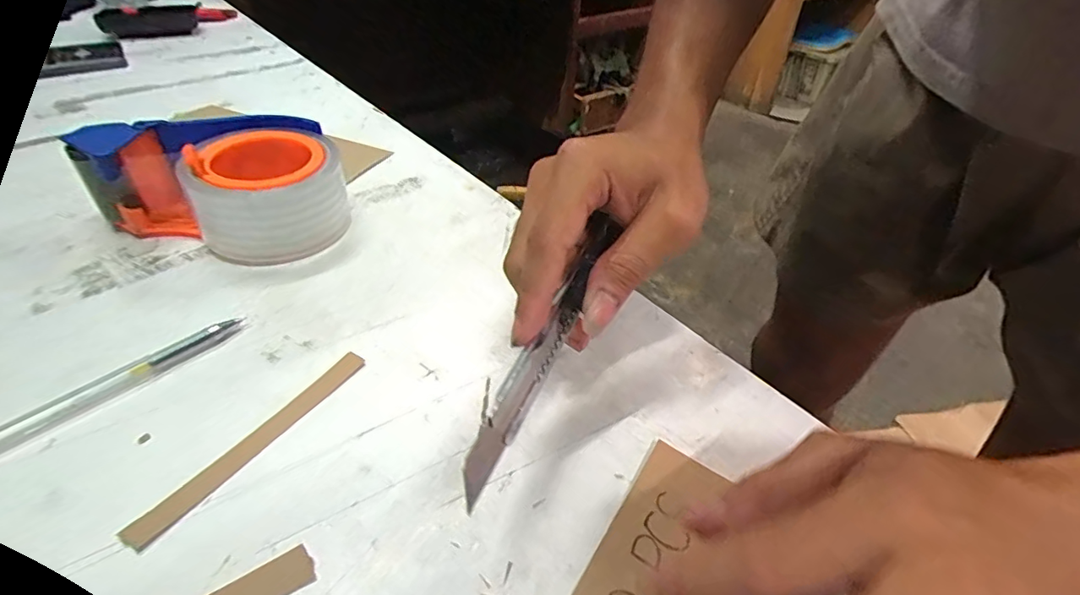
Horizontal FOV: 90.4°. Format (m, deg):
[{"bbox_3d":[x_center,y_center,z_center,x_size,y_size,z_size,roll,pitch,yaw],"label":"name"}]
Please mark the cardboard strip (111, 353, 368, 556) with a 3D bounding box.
[{"bbox_3d":[-0.128,0.063,0.244,0.015,0.004,0.115,23,44,22],"label":"cardboard strip"}]

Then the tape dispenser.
[{"bbox_3d":[-0.208,-0.079,0.362,0.164,0.061,0.095,14,42,12],"label":"tape dispenser"}]

